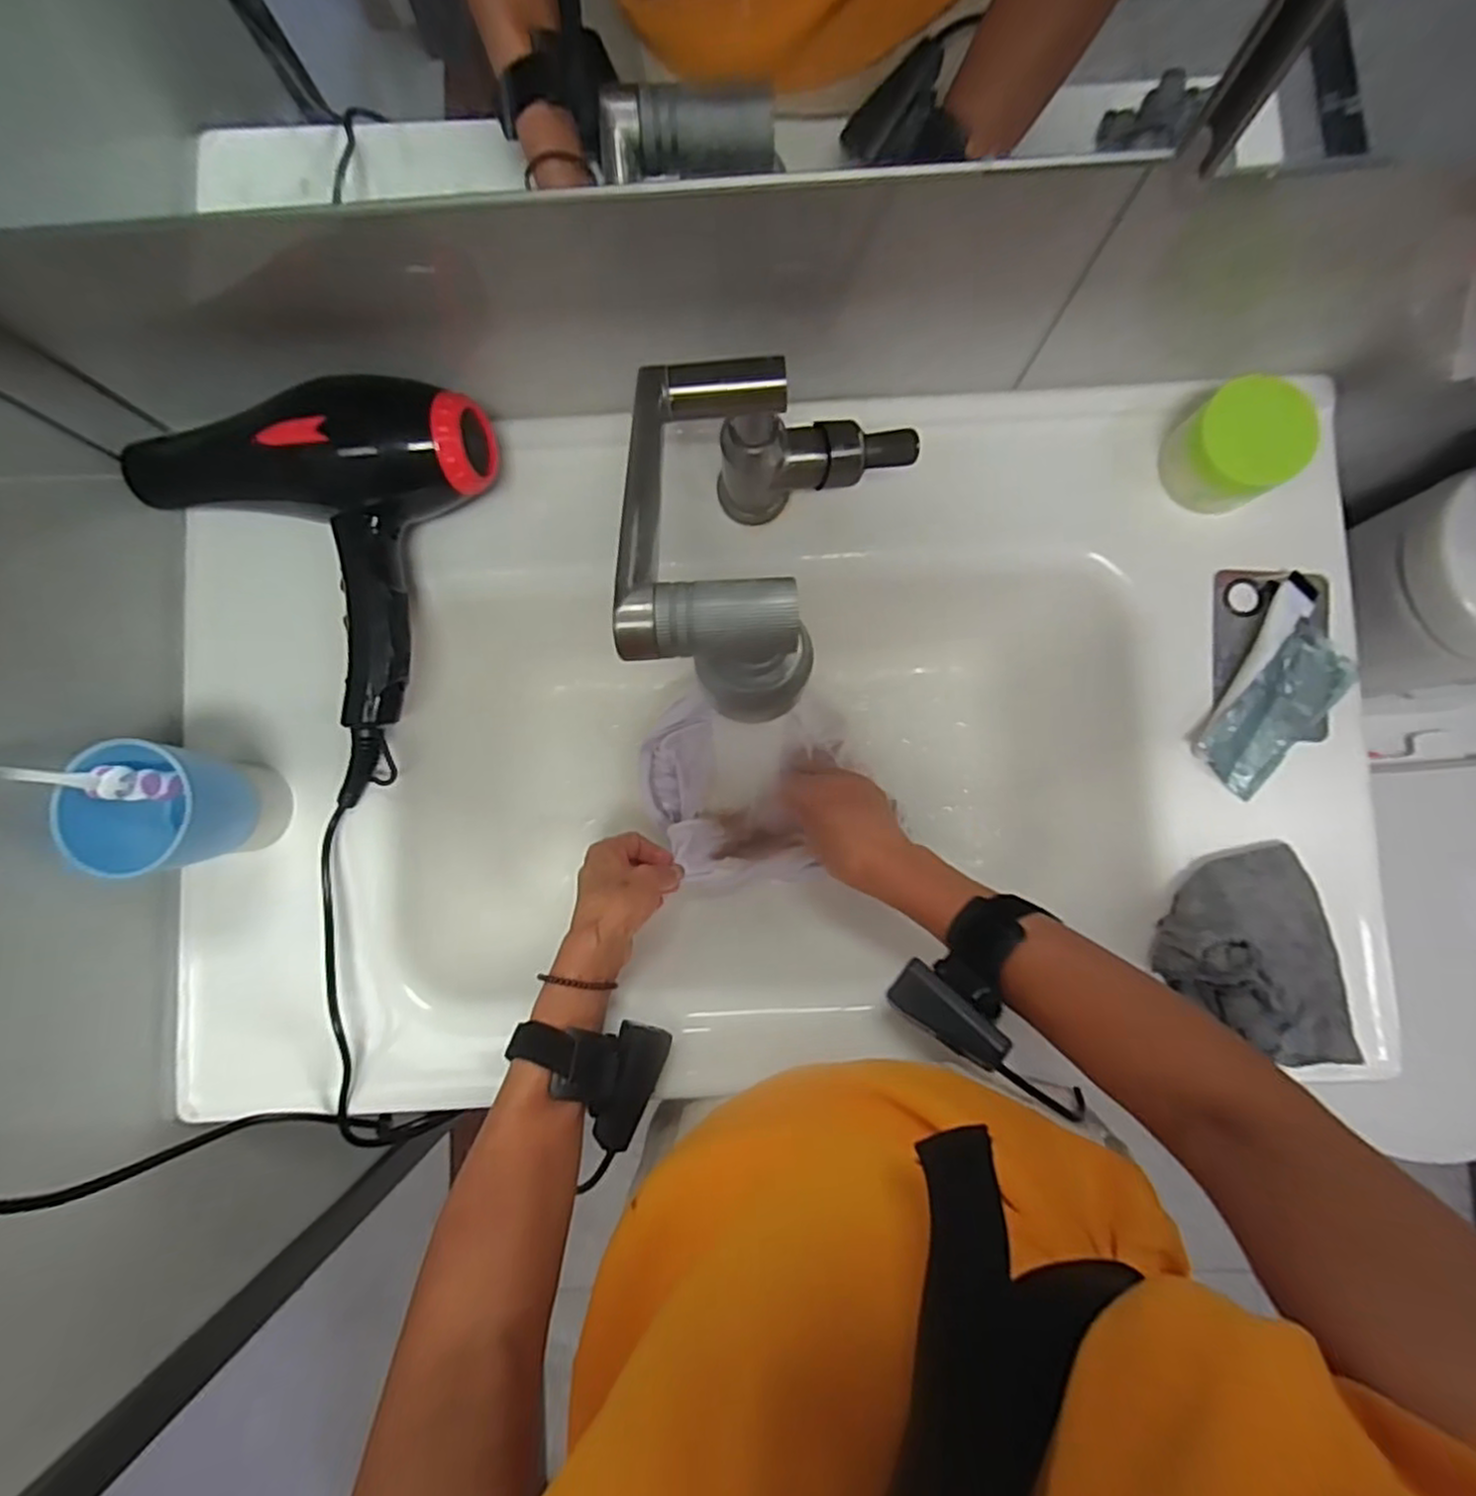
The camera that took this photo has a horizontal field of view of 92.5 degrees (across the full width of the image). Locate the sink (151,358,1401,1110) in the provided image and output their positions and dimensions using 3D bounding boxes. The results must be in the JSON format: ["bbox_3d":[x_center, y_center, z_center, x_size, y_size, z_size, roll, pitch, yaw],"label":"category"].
[{"bbox_3d":[0.022,0.006,0.534,0.791,0.158,0.453,-2,83,-1],"label":"sink"}]

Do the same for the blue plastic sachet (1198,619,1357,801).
[{"bbox_3d":[0.360,-0.026,0.468,0.053,0.011,0.118,41,84,4],"label":"blue plastic sachet"}]

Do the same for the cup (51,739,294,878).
[{"bbox_3d":[-0.330,0.037,0.426,0.069,0.103,0.072,-5,83,-2],"label":"cup"}]

